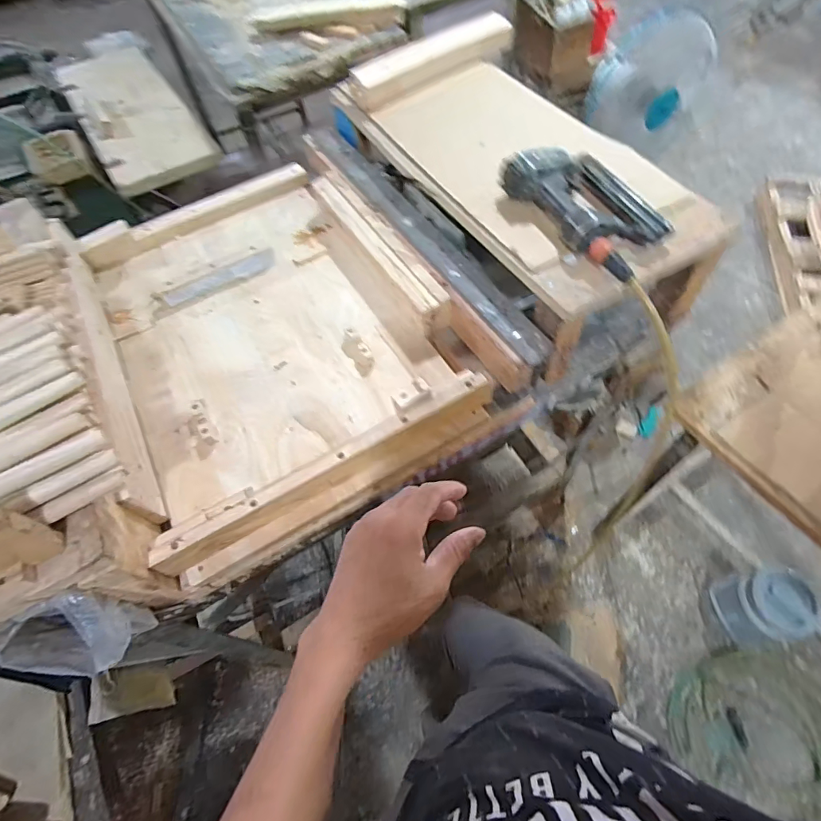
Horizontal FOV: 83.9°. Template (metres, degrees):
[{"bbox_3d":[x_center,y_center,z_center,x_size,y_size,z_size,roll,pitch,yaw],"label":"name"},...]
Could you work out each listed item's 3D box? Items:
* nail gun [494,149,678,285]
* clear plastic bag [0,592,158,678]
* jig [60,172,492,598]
[{"bbox_3d":[0.282,-0.313,0.697,0.163,0.059,0.279,-24,60,-10],"label":"nail gun"},{"bbox_3d":[-0.383,0.262,0.525,0.110,0.109,0.081,-13,59,-3],"label":"clear plastic bag"},{"bbox_3d":[-0.277,-0.176,0.841,0.558,0.083,0.783,-29,61,-13],"label":"jig"}]

